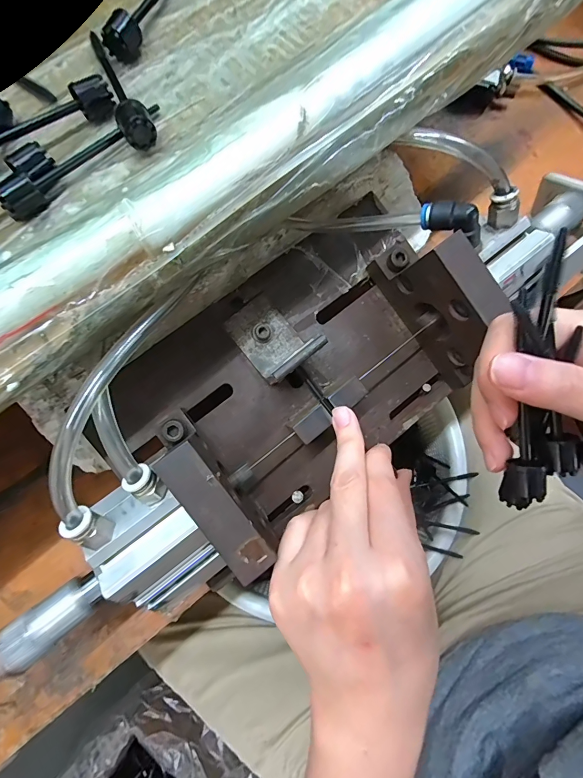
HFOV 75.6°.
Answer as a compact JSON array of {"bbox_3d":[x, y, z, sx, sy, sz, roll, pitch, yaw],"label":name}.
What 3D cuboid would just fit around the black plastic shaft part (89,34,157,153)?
[{"bbox_3d":[-0.084,-0.144,0.181,0.014,0.015,0.076,-27,75,-6],"label":"black plastic shaft part"}]

